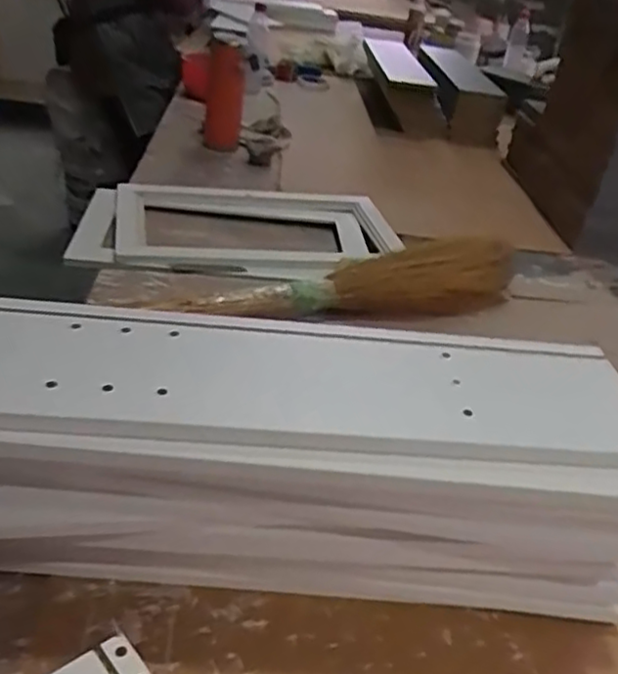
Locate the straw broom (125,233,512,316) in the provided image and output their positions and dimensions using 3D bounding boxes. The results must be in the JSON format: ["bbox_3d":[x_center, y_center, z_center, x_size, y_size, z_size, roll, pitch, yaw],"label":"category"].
[{"bbox_3d":[0.074,-0.067,0.893,0.436,0.065,0.114,-10,36,-23],"label":"straw broom"}]

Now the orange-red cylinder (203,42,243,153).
[{"bbox_3d":[-0.174,-0.498,1.446,0.080,0.240,0.091,4,1,-4],"label":"orange-red cylinder"}]

